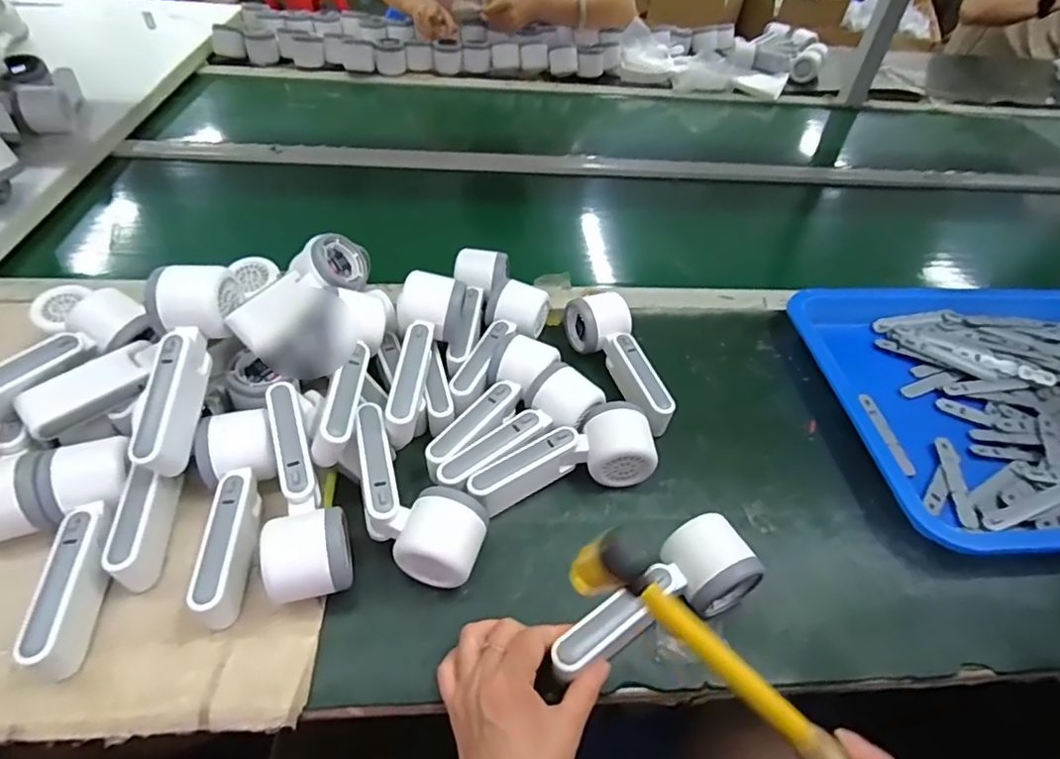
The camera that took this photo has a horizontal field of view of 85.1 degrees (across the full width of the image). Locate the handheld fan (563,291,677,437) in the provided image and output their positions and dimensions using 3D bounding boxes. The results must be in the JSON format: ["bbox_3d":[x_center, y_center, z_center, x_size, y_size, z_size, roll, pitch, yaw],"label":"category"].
[{"bbox_3d":[0.096,-0.022,0.574,0.055,0.056,0.168,-16,49,-20],"label":"handheld fan"}]

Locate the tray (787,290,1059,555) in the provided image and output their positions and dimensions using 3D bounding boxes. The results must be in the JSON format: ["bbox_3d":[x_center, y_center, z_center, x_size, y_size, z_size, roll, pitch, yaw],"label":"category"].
[{"bbox_3d":[0.524,0.018,0.593,0.467,0.041,0.343,-1,45,-6],"label":"tray"}]

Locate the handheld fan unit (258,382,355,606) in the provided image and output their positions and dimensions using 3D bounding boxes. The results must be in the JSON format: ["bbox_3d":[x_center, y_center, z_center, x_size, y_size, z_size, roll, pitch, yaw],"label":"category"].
[{"bbox_3d":[-0.175,0.081,0.434,0.055,0.050,0.167,-13,62,-18],"label":"handheld fan unit"}]

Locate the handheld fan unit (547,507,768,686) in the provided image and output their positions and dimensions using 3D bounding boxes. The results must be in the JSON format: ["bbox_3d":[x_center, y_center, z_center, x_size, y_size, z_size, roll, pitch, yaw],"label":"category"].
[{"bbox_3d":[0.084,0.155,0.408,0.164,0.051,0.055,-22,51,-20],"label":"handheld fan unit"}]

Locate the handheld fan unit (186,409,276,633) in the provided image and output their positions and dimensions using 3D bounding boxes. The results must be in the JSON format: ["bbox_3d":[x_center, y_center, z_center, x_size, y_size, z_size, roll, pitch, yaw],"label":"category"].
[{"bbox_3d":[-0.221,0.098,0.431,0.049,0.057,0.157,-9,47,-14],"label":"handheld fan unit"}]

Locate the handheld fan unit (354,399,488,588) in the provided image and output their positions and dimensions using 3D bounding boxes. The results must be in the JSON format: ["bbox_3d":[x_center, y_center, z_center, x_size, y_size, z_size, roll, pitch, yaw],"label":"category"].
[{"bbox_3d":[-0.095,0.096,0.442,0.143,0.064,0.067,31,50,24],"label":"handheld fan unit"}]

